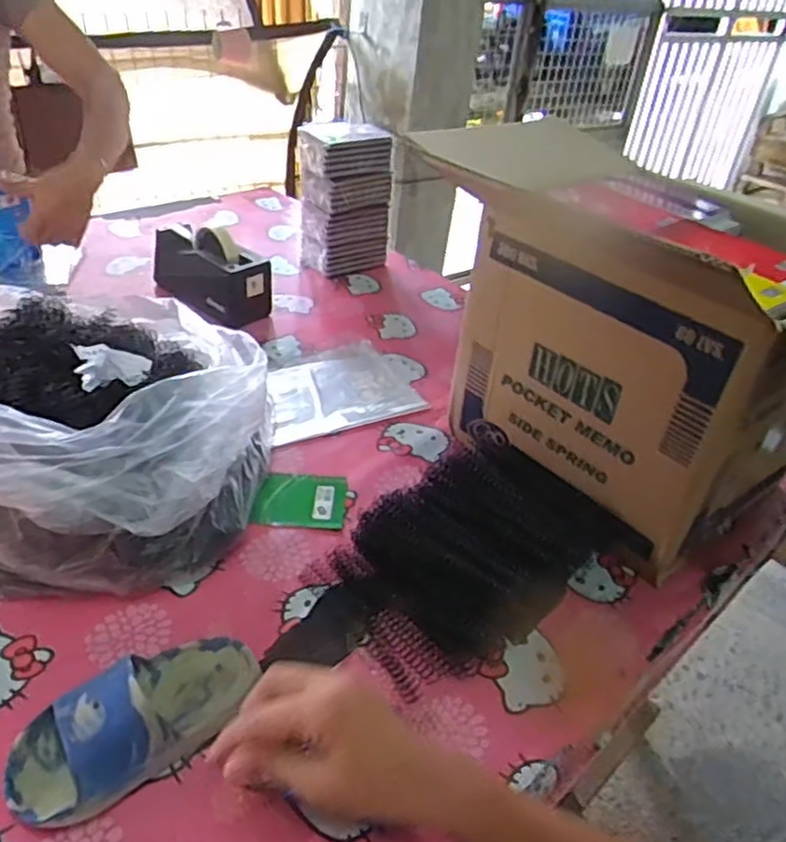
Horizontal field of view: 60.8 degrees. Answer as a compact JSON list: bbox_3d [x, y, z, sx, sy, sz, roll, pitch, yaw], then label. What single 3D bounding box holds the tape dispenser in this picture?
[{"bbox_3d":[-0.279,-0.234,1.016,0.202,0.110,0.090,33,44,30],"label":"tape dispenser"}]

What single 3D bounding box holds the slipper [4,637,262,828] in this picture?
[{"bbox_3d":[-0.183,0.207,0.482,0.173,0.062,0.084,-24,47,-35],"label":"slipper"}]

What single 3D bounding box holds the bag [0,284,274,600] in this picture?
[{"bbox_3d":[-0.290,-0.018,0.665,0.325,0.175,0.355,10,37,3],"label":"bag"}]

